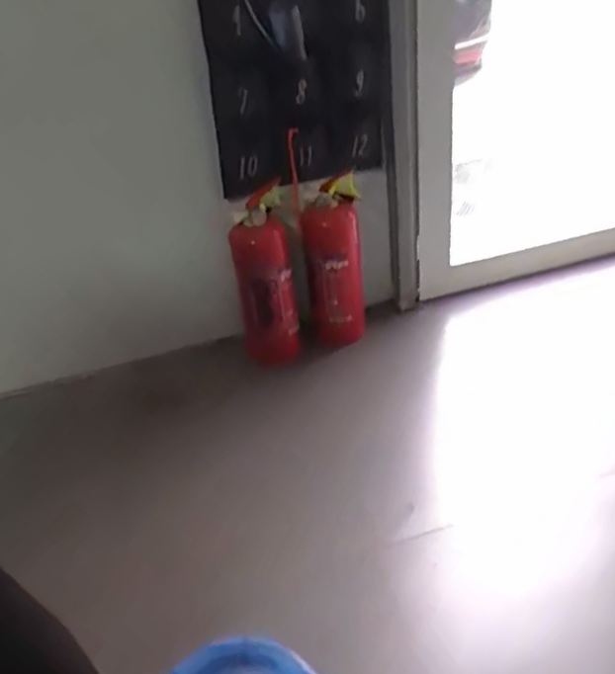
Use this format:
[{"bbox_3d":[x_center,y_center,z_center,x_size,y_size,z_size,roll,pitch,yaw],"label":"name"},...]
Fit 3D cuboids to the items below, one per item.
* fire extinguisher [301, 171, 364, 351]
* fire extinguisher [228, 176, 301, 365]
[{"bbox_3d":[0.059,-0.162,1.565,0.131,0.363,0.114,-1,32,4],"label":"fire extinguisher"},{"bbox_3d":[-0.100,-0.108,1.578,0.125,0.435,0.137,-10,33,-11],"label":"fire extinguisher"}]

